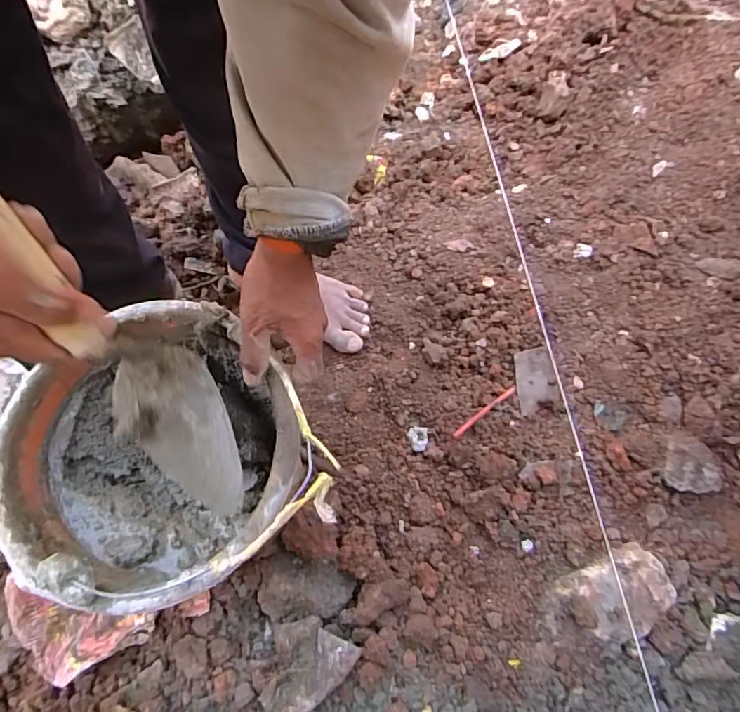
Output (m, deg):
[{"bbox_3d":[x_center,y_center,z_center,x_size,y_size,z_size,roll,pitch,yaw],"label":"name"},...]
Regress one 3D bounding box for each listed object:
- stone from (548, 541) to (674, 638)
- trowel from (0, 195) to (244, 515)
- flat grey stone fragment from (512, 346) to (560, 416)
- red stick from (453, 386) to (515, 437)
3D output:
[{"bbox_3d":[0.278,0.267,0.544,0.134,0.031,0.080,-21,64,-14],"label":"stone"},{"bbox_3d":[-0.184,-0.004,0.359,0.075,0.296,0.070,-39,30,-18],"label":"trowel"},{"bbox_3d":[0.229,0.033,0.678,0.056,0.008,0.091,-1,61,-4],"label":"flat grey stone fragment"},{"bbox_3d":[0.156,0.075,0.664,0.113,0.006,0.008,-34,68,-19],"label":"red stick"}]

